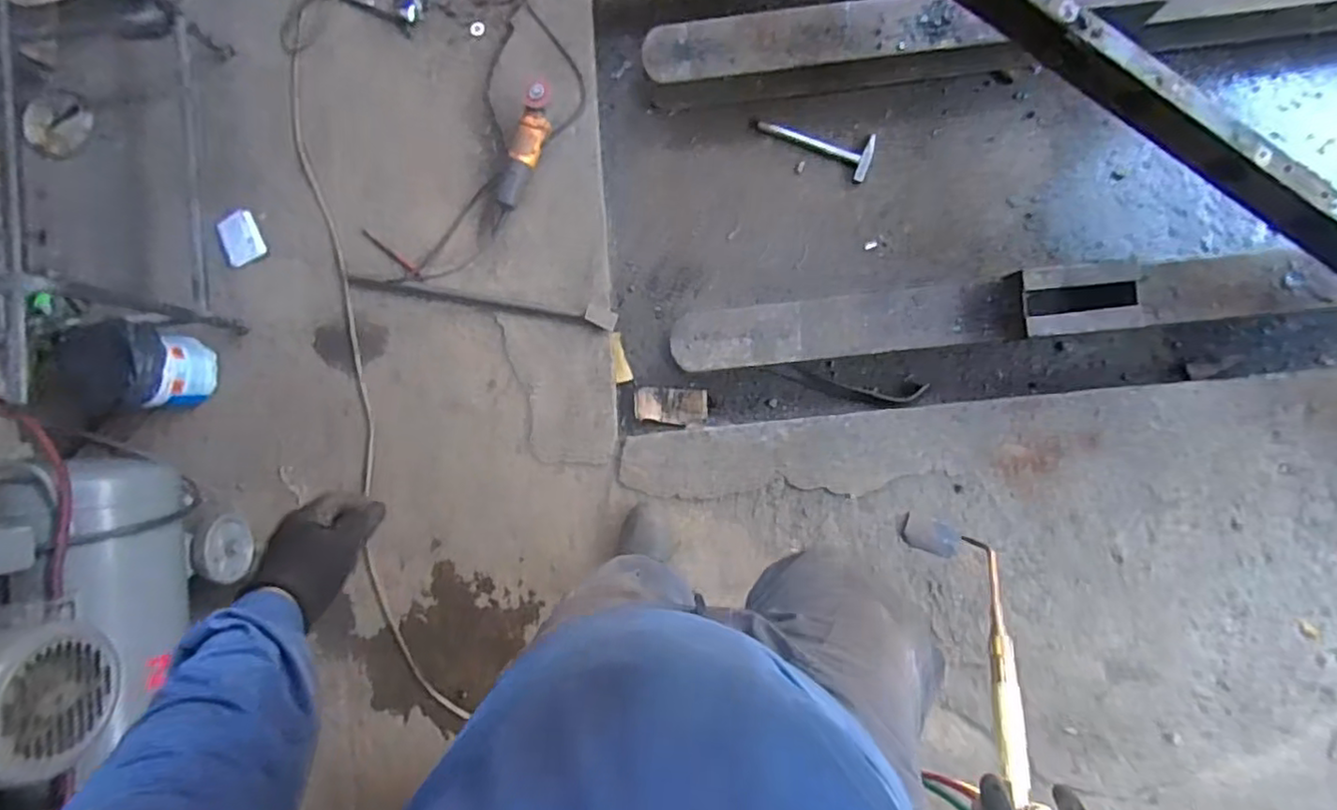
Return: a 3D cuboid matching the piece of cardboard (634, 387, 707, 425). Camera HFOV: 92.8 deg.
[{"bbox_3d":[0.006,0.001,1.487,0.170,0.030,0.082,3,90,4],"label":"piece of cardboard"}]

